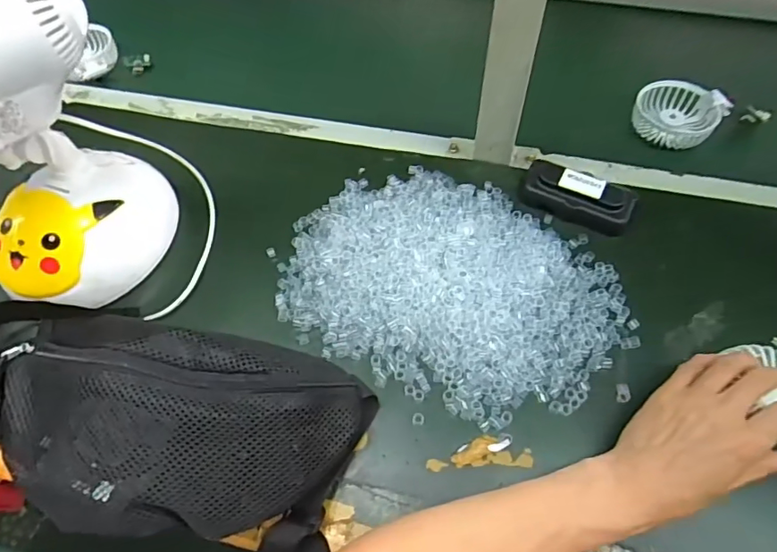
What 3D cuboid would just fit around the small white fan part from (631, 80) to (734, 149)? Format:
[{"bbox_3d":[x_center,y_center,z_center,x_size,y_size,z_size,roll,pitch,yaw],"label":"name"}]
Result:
[{"bbox_3d":[0.343,-0.194,0.612,0.093,0.030,0.093,0,56,0],"label":"small white fan part"}]

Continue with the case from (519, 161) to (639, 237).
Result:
[{"bbox_3d":[0.186,-0.080,0.511,0.108,0.031,0.047,24,61,16],"label":"case"}]

